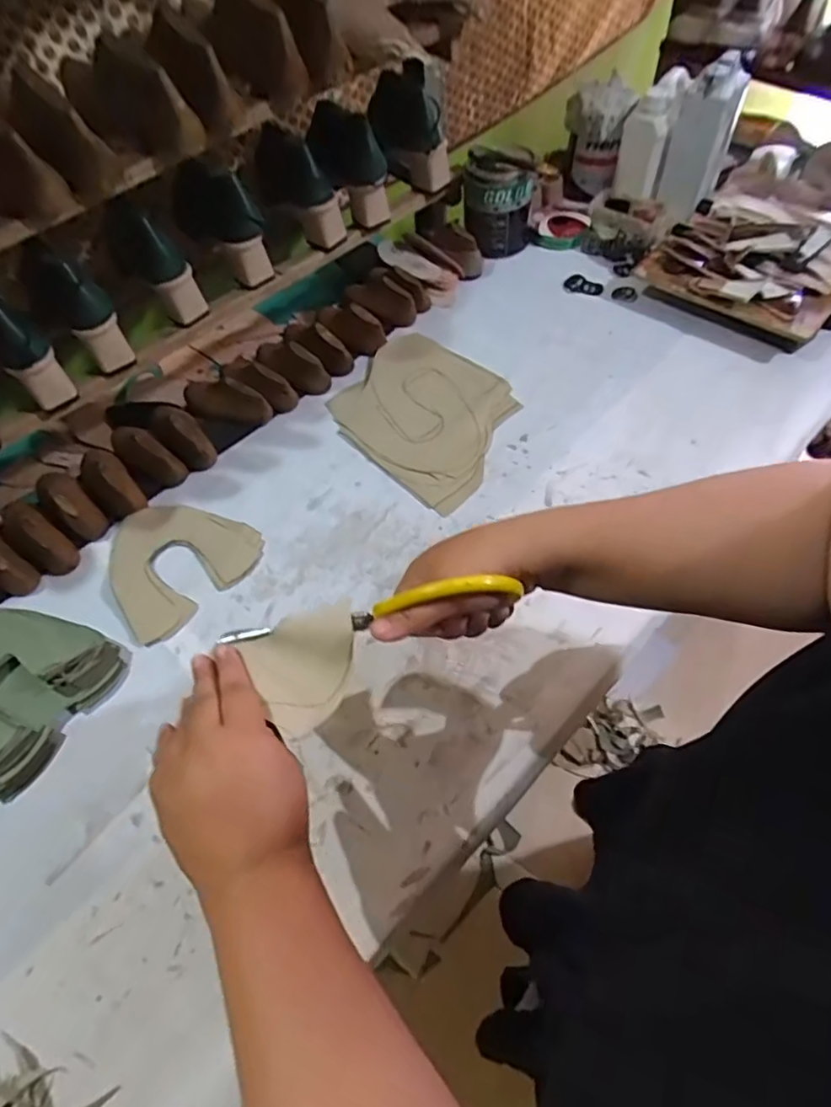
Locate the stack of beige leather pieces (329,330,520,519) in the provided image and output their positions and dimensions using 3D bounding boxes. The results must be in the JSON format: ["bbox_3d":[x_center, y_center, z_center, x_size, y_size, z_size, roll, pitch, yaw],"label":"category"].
[{"bbox_3d":[0.016,-0.196,0.814,0.258,0.009,0.220,38,68,24],"label":"stack of beige leather pieces"}]

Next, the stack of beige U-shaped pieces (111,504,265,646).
[{"bbox_3d":[-0.289,-0.001,0.716,0.169,0.008,0.163,-40,64,-19],"label":"stack of beige U-shaped pieces"}]

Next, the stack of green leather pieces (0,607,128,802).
[{"bbox_3d":[-0.423,0.135,0.622,0.168,0.049,0.167,26,64,19],"label":"stack of green leather pieces"}]

